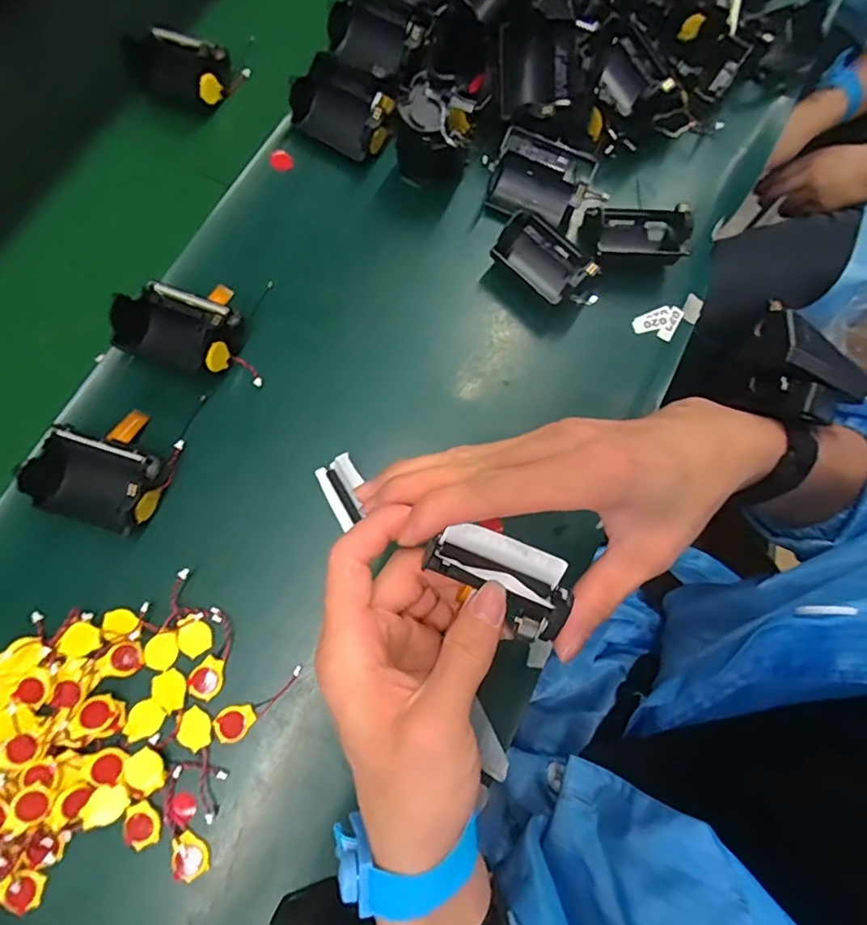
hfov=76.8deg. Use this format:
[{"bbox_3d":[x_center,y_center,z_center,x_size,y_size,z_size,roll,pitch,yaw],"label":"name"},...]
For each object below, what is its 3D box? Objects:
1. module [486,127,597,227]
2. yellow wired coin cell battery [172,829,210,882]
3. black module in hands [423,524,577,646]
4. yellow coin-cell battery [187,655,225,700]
[{"bbox_3d":[0.081,-0.217,0.422,0.072,0.038,0.050,22,76,4],"label":"module"},{"bbox_3d":[-0.139,0.225,0.313,0.019,0.004,0.025,-3,71,-22],"label":"yellow wired coin cell battery"},{"bbox_3d":[0.030,0.049,0.244,0.065,0.016,0.034,31,74,-2],"label":"black module in hands"},{"bbox_3d":[-0.138,0.132,0.334,0.019,0.004,0.025,35,77,7],"label":"yellow coin-cell battery"}]

